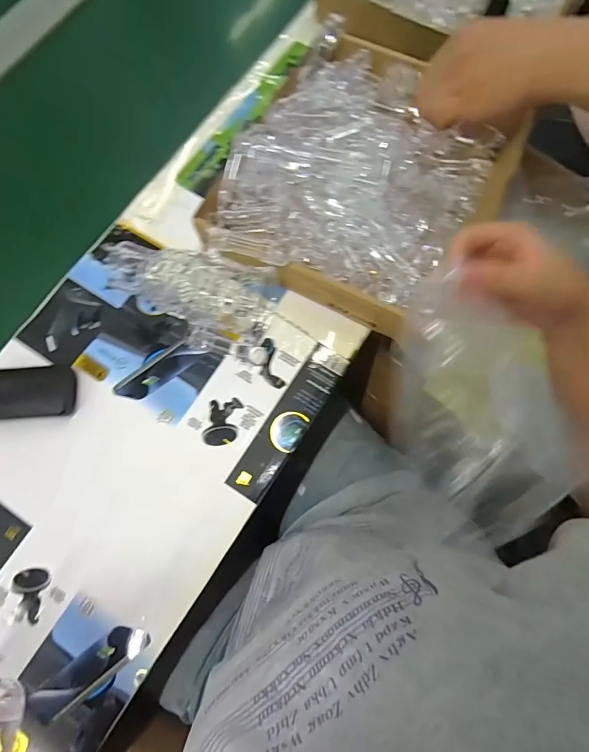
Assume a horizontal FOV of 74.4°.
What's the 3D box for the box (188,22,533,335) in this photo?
[{"bbox_3d":[0.079,-0.223,0.446,0.275,0.069,0.315,30,77,8],"label":"box"}]

